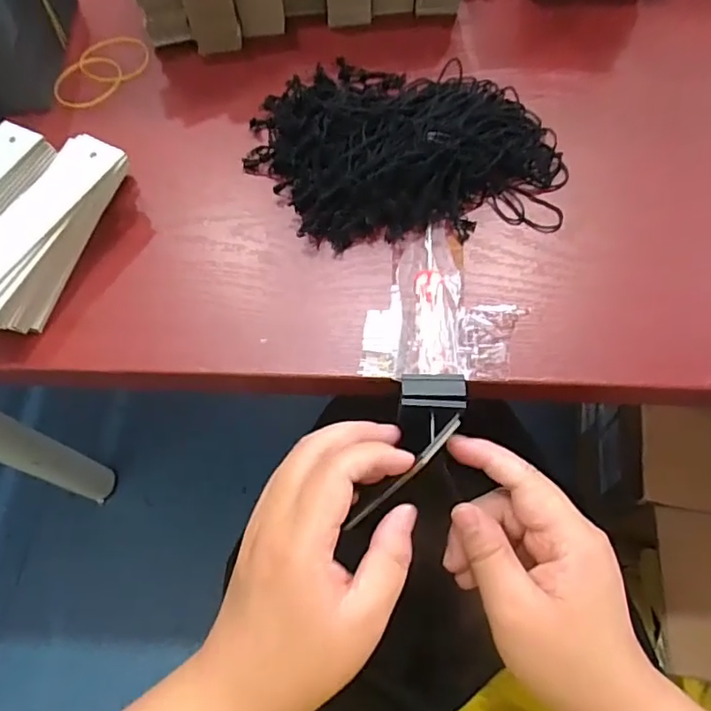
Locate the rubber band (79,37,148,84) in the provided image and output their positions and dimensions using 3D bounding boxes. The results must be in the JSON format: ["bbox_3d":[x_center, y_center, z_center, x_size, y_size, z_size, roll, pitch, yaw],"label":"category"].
[{"bbox_3d":[-0.181,-0.223,0.424,0.050,0.004,0.049,-10,64,-2],"label":"rubber band"}]

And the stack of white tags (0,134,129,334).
[{"bbox_3d":[-0.176,-0.069,0.324,0.030,0.043,0.127,19,66,12],"label":"stack of white tags"}]

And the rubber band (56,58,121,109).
[{"bbox_3d":[-0.196,-0.198,0.414,0.045,0.004,0.055,3,64,4],"label":"rubber band"}]

